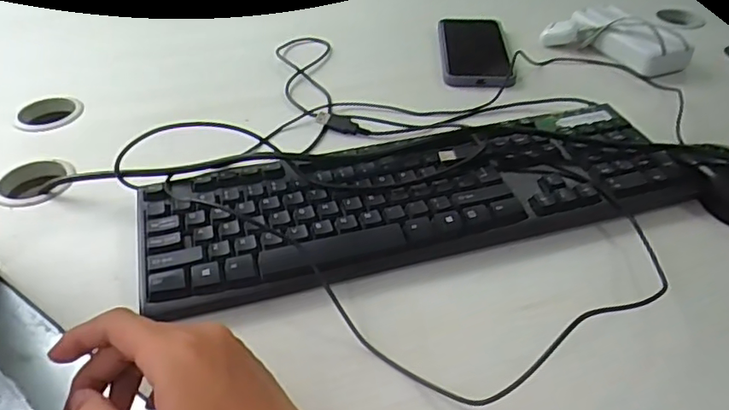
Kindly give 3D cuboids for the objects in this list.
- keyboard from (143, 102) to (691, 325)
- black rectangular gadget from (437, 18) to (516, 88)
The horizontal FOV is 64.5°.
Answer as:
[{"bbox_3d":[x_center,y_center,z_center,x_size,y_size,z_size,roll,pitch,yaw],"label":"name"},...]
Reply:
[{"bbox_3d":[0.047,-0.012,0.476,0.438,0.031,0.134,-12,42,-12],"label":"keyboard"},{"bbox_3d":[0.131,-0.183,0.680,0.082,0.020,0.161,1,41,3],"label":"black rectangular gadget"}]

